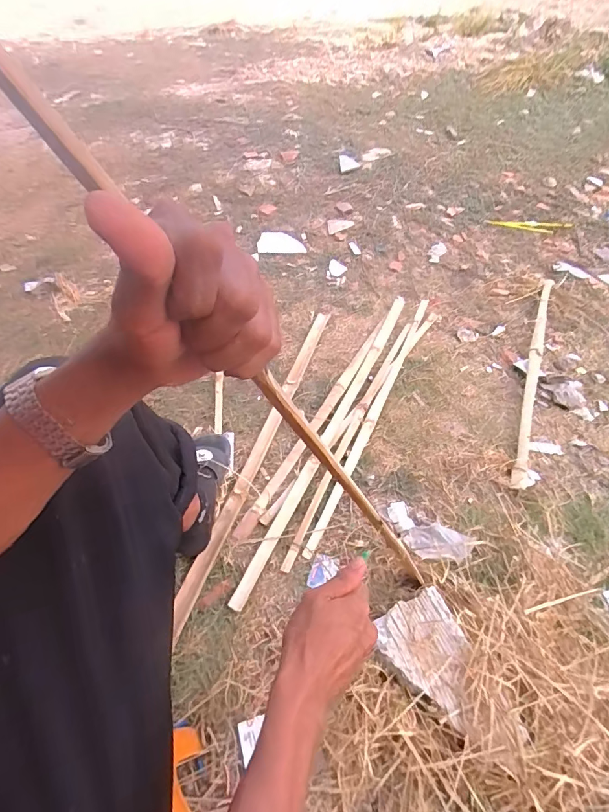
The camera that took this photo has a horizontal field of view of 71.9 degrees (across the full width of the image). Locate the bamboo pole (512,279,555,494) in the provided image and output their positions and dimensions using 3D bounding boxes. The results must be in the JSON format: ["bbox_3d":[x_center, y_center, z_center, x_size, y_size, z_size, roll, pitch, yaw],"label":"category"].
[{"bbox_3d":[0.579,-0.107,1.049,0.033,0.034,0.770,19,53,16],"label":"bamboo pole"}]

